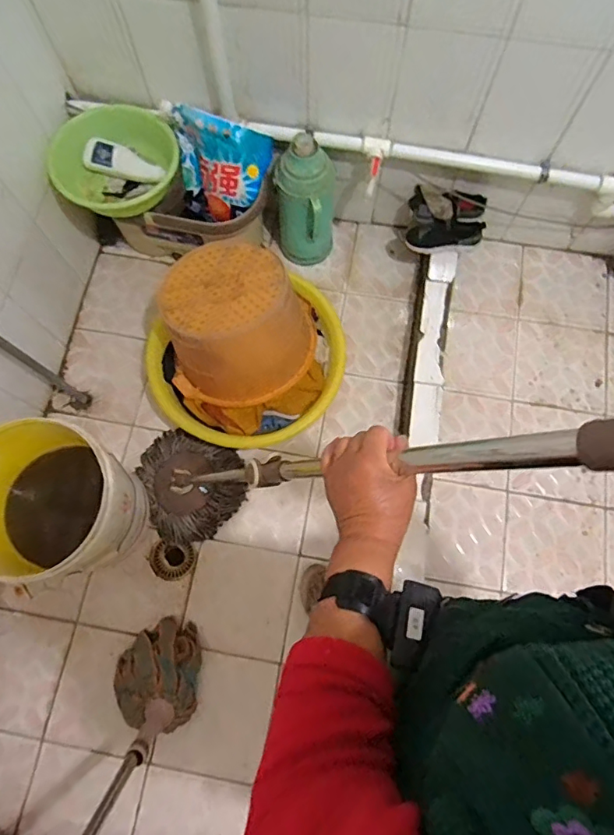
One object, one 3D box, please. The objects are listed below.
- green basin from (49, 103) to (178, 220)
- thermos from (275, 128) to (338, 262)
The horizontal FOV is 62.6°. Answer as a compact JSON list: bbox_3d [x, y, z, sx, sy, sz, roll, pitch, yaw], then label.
[{"bbox_3d":[-0.461,-0.615,1.233,0.303,0.123,0.241,-20,75,-6],"label":"green basin"},{"bbox_3d":[-0.001,-0.572,1.341,0.157,0.358,0.182,3,74,1],"label":"thermos"}]

